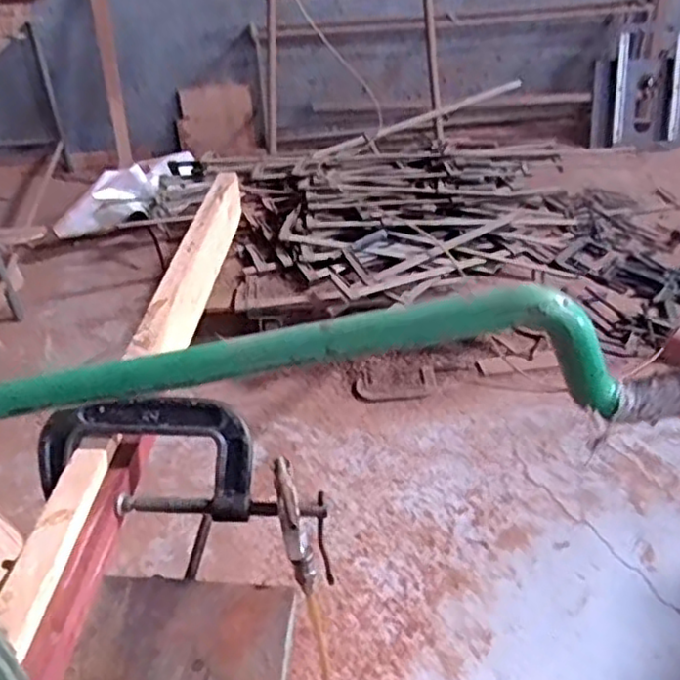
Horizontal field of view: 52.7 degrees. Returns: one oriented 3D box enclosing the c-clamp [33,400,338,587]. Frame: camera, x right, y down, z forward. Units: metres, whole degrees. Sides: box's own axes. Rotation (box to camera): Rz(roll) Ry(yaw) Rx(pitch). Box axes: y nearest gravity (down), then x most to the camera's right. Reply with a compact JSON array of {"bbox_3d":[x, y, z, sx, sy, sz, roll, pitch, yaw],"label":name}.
[{"bbox_3d":[-0.145,0.113,0.628,0.243,0.050,0.119,5,71,3],"label":"c-clamp"}]

